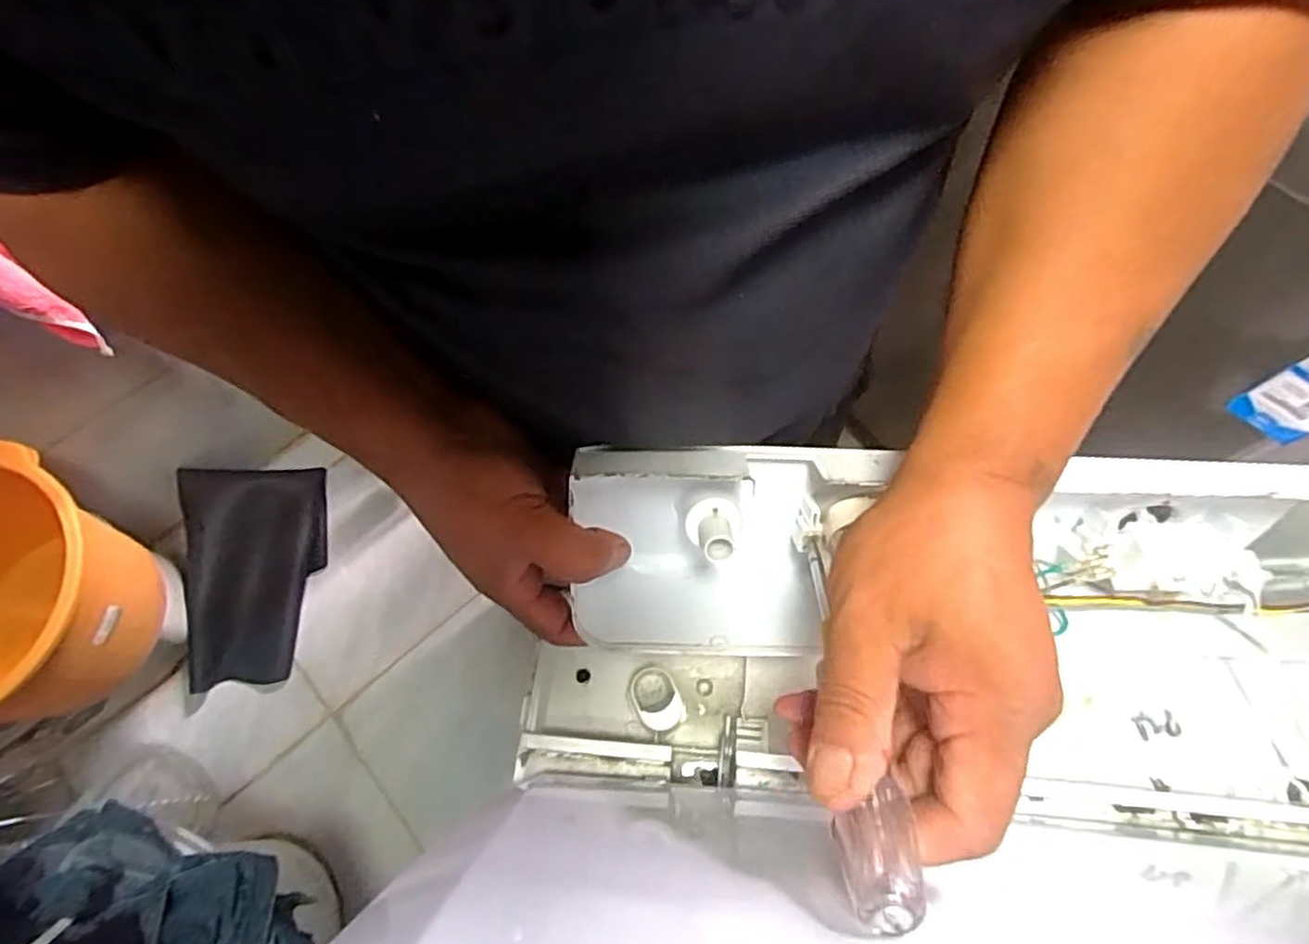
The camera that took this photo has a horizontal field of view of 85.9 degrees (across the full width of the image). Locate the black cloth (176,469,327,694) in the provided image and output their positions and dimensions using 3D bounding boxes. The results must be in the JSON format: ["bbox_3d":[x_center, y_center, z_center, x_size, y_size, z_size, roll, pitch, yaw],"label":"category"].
[{"bbox_3d":[-0.710,0.181,1.270,0.232,0.033,0.371,-1,81,-44],"label":"black cloth"}]

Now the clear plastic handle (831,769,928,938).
[{"bbox_3d":[0.071,0.120,0.211,0.024,0.021,0.035,-34,36,26],"label":"clear plastic handle"}]

